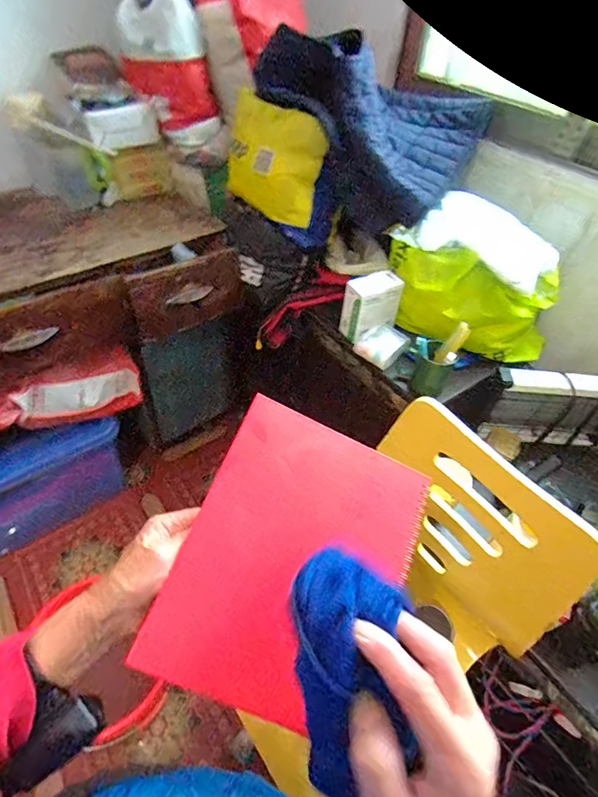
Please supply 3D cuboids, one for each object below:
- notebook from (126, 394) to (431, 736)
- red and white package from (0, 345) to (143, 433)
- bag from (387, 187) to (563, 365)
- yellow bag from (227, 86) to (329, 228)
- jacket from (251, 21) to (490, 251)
[{"bbox_3d":[0.003,0.146,0.403,0.201,0.011,0.249,27,68,-6],"label":"notebook"},{"bbox_3d":[-0.672,0.012,1.147,0.533,0.250,0.051,-20,50,-44],"label":"red and white package"},{"bbox_3d":[0.401,-0.273,1.050,0.272,0.255,0.382,-33,58,-30],"label":"bag"},{"bbox_3d":[-0.079,-0.588,1.086,0.293,0.237,0.081,27,38,10],"label":"yellow bag"},{"bbox_3d":[0.197,-0.691,1.110,0.479,0.326,0.370,27,51,19],"label":"jacket"}]

